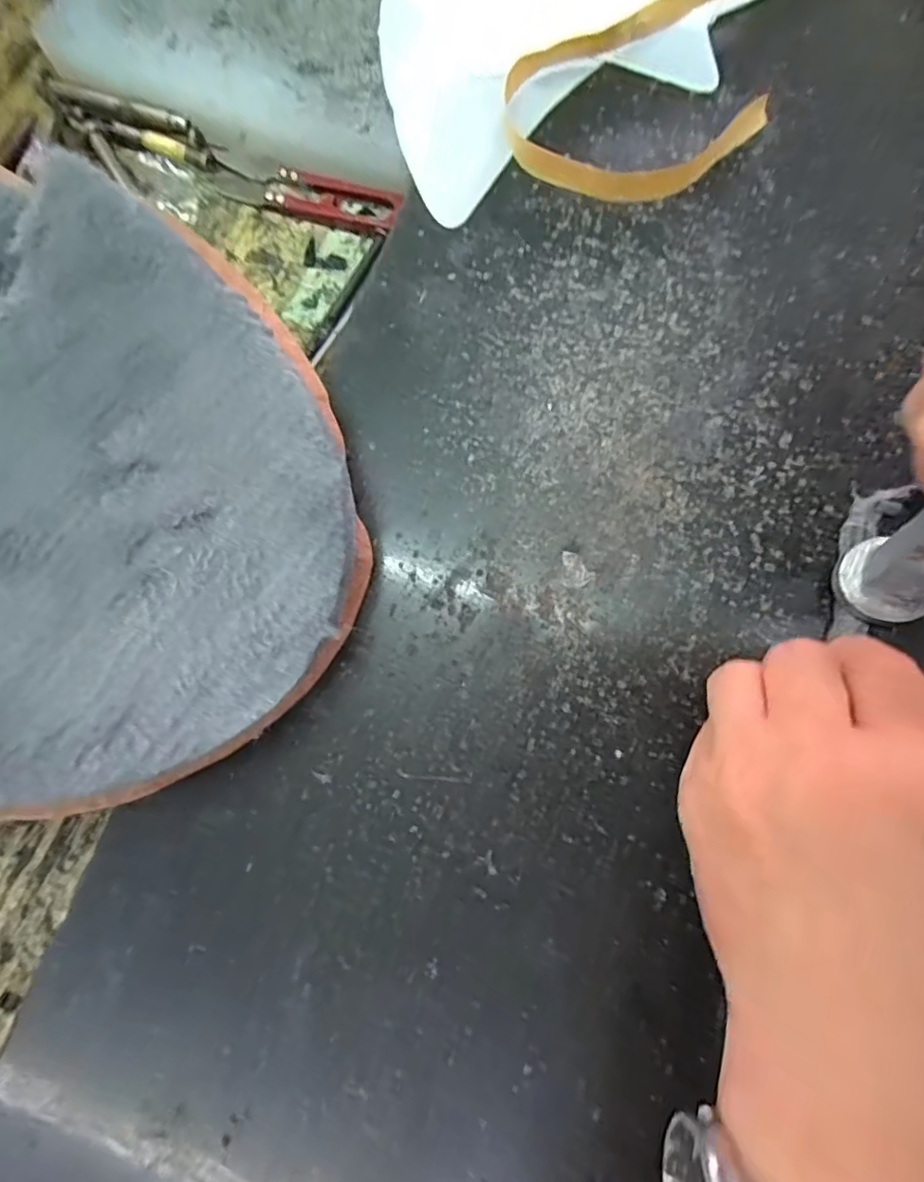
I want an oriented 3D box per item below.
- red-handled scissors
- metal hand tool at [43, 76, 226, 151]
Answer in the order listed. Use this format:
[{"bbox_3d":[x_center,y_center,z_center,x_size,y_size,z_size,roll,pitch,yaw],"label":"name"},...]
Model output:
[{"bbox_3d":[-0.078,-0.200,0.274,0.097,0.010,0.023,20,80,6],"label":"red-handled scissors"},{"bbox_3d":[-0.172,-0.246,0.280,0.095,0.009,0.010,21,80,6],"label":"metal hand tool"}]

